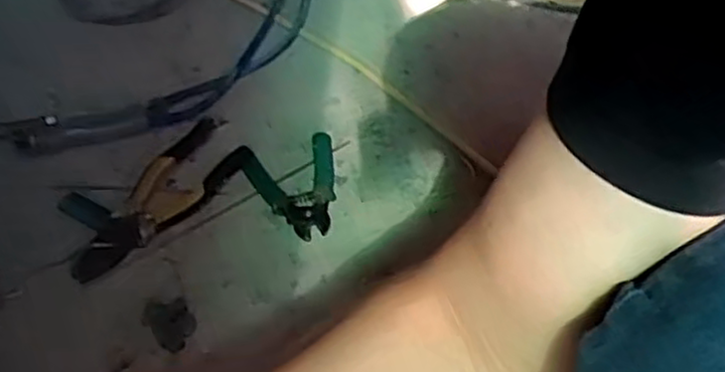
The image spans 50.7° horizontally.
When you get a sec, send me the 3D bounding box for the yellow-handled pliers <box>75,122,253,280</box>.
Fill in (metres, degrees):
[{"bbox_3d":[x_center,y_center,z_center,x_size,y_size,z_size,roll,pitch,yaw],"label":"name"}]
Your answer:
[{"bbox_3d":[-0.191,0.013,0.714,0.069,0.026,0.199,27,52,21],"label":"yellow-handled pliers"}]

